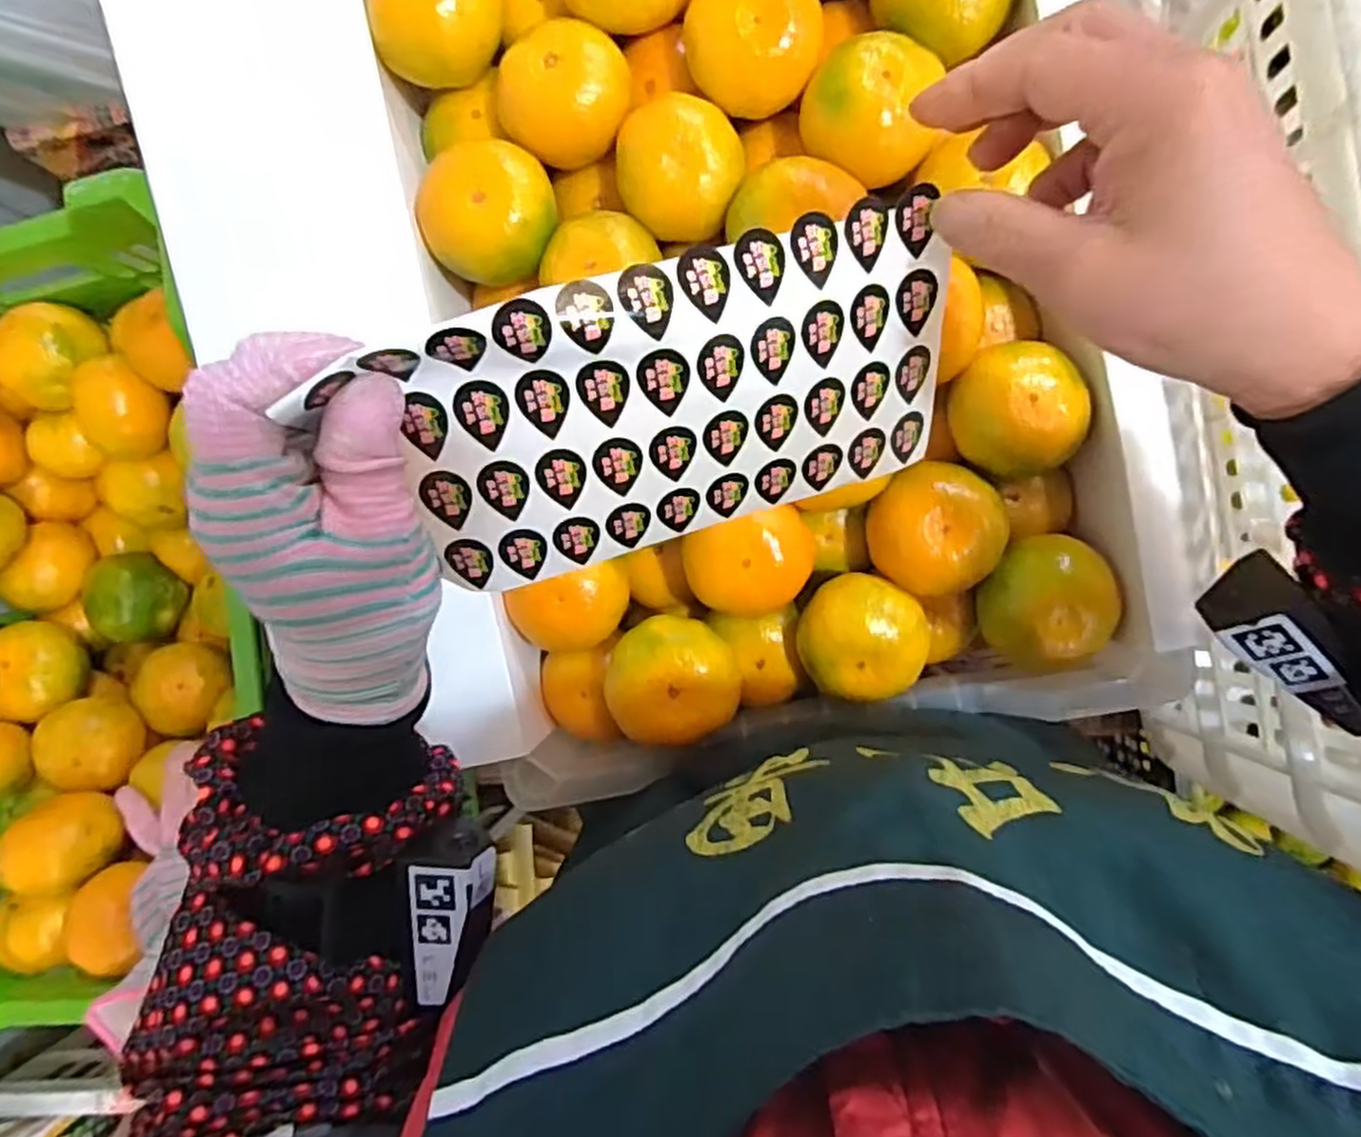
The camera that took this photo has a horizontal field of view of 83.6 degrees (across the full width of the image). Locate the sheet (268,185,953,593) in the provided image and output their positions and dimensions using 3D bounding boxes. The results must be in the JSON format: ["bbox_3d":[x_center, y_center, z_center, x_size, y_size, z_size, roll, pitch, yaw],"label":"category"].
[{"bbox_3d":[0.004,-0.057,0.268,0.198,0.014,0.102,-18,131,-9],"label":"sheet"}]

